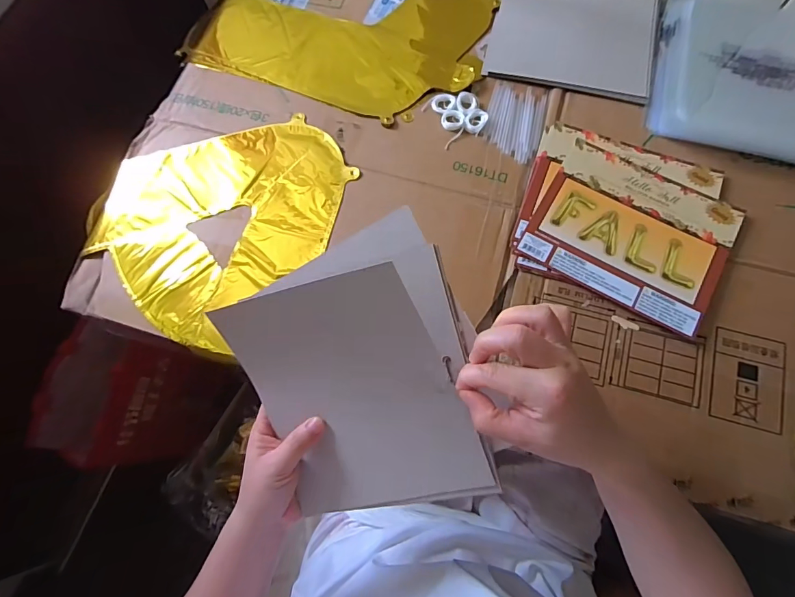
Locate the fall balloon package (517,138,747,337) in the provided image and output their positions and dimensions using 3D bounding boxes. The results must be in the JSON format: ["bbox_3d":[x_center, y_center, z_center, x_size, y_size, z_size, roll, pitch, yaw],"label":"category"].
[{"bbox_3d":[0.251,-0.072,0.437,0.188,0.011,0.159,30,77,10],"label":"fall balloon package"}]

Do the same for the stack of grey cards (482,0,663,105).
[{"bbox_3d":[0.223,-0.332,0.517,0.199,0.013,0.162,13,75,6],"label":"stack of grey cards"}]

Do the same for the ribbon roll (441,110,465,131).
[{"bbox_3d":[0.066,-0.214,0.484,0.027,0.004,0.028,-1,74,2],"label":"ribbon roll"}]

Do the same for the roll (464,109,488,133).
[{"bbox_3d":[0.094,-0.212,0.483,0.026,0.005,0.032,26,77,9],"label":"roll"}]

